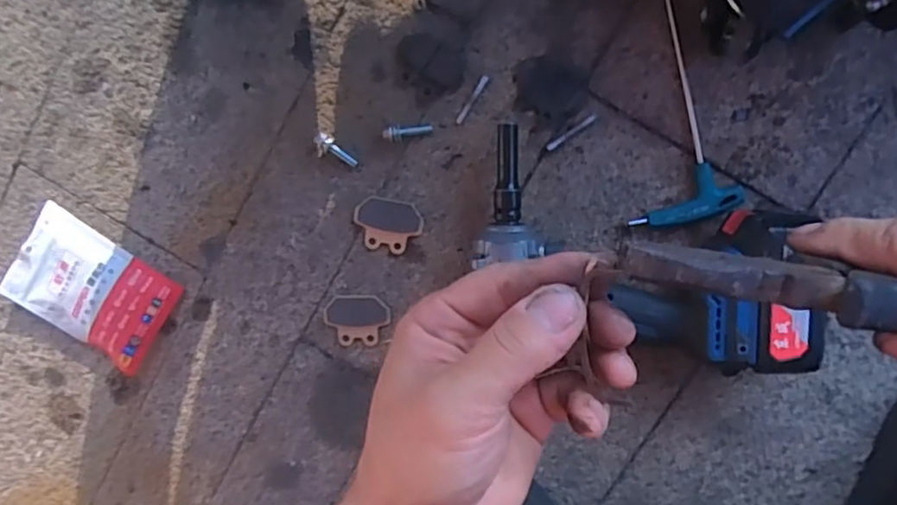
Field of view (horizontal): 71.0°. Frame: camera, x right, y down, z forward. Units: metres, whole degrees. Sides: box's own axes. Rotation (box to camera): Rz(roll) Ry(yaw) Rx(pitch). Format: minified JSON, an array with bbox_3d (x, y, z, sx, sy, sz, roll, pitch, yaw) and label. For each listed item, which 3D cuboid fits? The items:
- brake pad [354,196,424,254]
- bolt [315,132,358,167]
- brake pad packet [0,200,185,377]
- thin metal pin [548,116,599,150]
[{"bbox_3d":[-0.051,-0.023,0.534,0.057,0.004,0.044,9,98,5],"label":"brake pad"},{"bbox_3d":[-0.095,-0.084,0.528,0.041,0.011,0.018,32,100,-12],"label":"bolt"},{"bbox_3d":[-0.324,0.033,0.569,0.144,0.014,0.094,33,100,1],"label":"brake pad packet"},{"bbox_3d":[0.099,-0.095,0.500,0.045,0.004,0.006,-32,93,9],"label":"thin metal pin"}]

